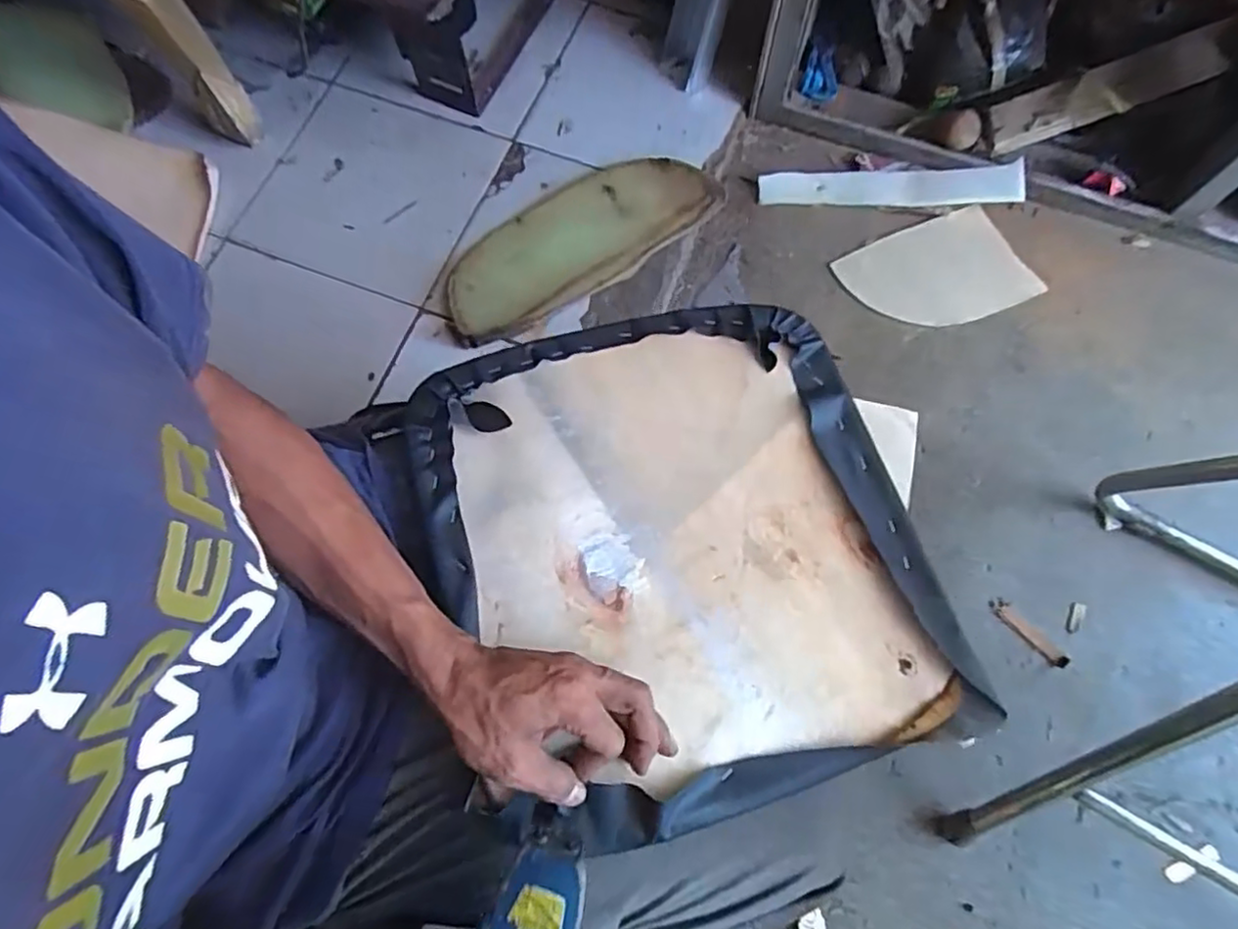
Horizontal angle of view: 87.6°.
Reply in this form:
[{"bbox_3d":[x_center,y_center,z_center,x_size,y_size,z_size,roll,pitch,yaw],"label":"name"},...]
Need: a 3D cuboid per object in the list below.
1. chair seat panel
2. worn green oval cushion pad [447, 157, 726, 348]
[{"bbox_3d":[0.043,0.056,0.497,0.361,0.050,0.373,-16,73,-4],"label":"chair seat panel"},{"bbox_3d":[-0.055,-0.300,0.877,0.405,0.040,0.155,-32,74,-9],"label":"worn green oval cushion pad"}]

